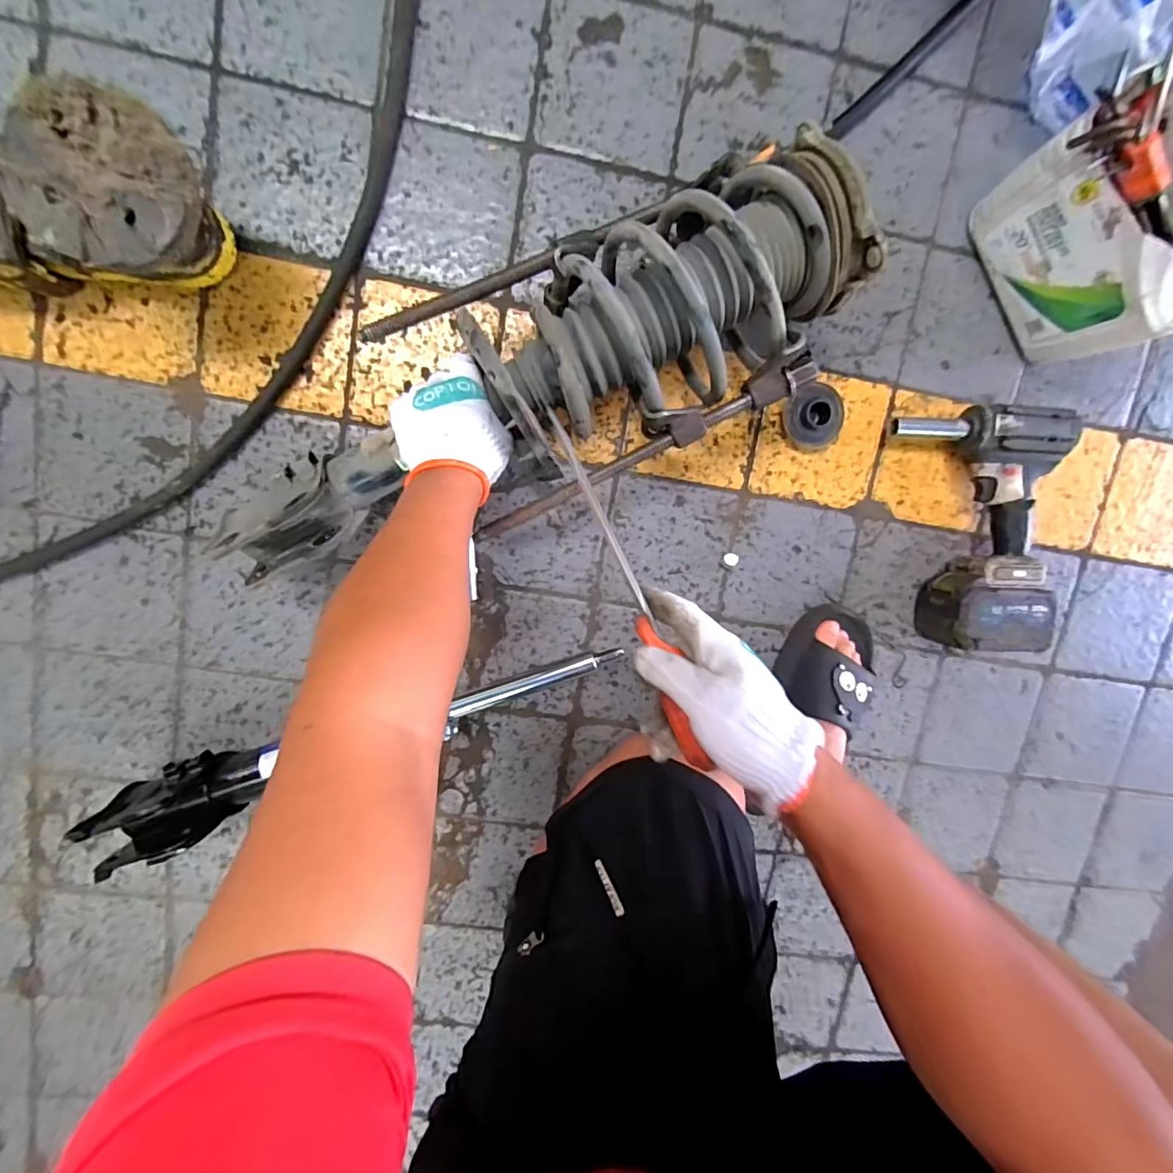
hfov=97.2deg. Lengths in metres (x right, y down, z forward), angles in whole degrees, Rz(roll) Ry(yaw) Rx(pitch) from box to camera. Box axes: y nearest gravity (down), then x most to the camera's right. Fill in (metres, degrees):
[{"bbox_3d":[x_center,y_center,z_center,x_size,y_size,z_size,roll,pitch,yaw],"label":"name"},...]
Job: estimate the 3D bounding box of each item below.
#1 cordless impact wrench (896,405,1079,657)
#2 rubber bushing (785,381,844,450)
[{"bbox_3d":[0.471,-0.065,0.608,0.178,0.090,0.286,-12,99,-3],"label":"cordless impact wrench"},{"bbox_3d":[0.264,-0.197,0.596,0.071,0.020,0.069,-1,99,-3],"label":"rubber bushing"}]

